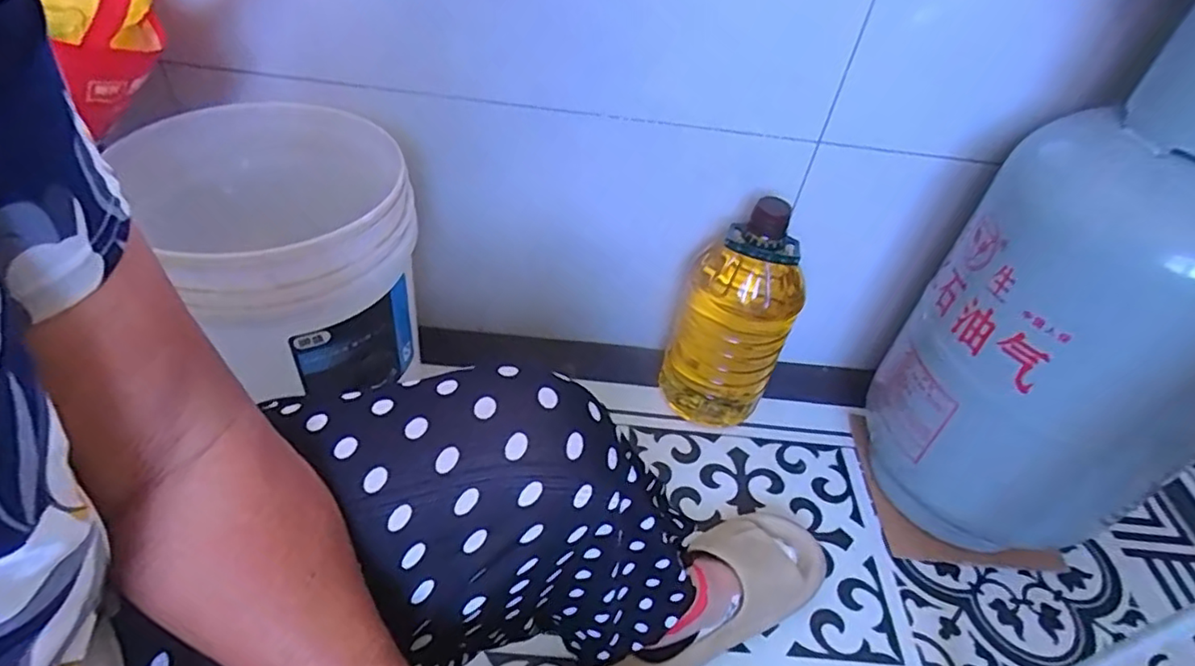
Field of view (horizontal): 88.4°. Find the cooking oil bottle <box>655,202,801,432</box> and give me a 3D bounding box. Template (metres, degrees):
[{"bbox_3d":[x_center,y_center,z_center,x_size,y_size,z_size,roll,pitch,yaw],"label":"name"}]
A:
[{"bbox_3d":[0.184,-0.029,0.834,0.152,0.341,0.138,19,47,11],"label":"cooking oil bottle"}]

